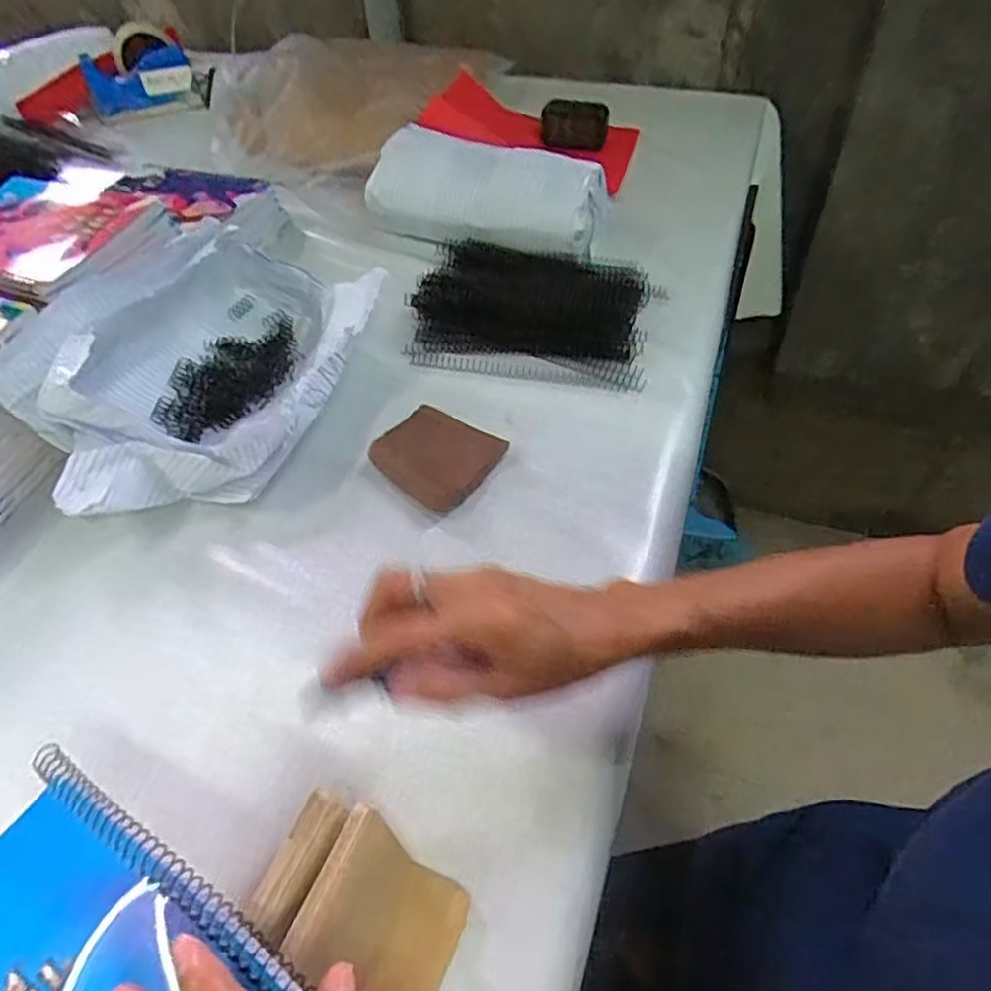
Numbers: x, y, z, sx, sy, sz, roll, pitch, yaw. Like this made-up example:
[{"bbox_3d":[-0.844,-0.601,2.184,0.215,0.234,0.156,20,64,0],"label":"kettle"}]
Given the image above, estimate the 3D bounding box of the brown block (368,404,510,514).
[{"bbox_3d":[-0.046,-0.033,0.545,0.084,0.024,0.086,29,57,26],"label":"brown block"}]

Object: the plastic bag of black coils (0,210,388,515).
[{"bbox_3d":[-0.244,-0.114,0.567,0.204,0.115,0.290,16,52,17],"label":"plastic bag of black coils"}]

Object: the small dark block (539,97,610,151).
[{"bbox_3d":[0.109,-0.514,0.932,0.092,0.096,0.012,8,84,-1],"label":"small dark block"}]

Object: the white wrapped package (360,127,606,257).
[{"bbox_3d":[-0.014,-0.325,0.722,0.260,0.068,0.087,14,51,16],"label":"white wrapped package"}]

